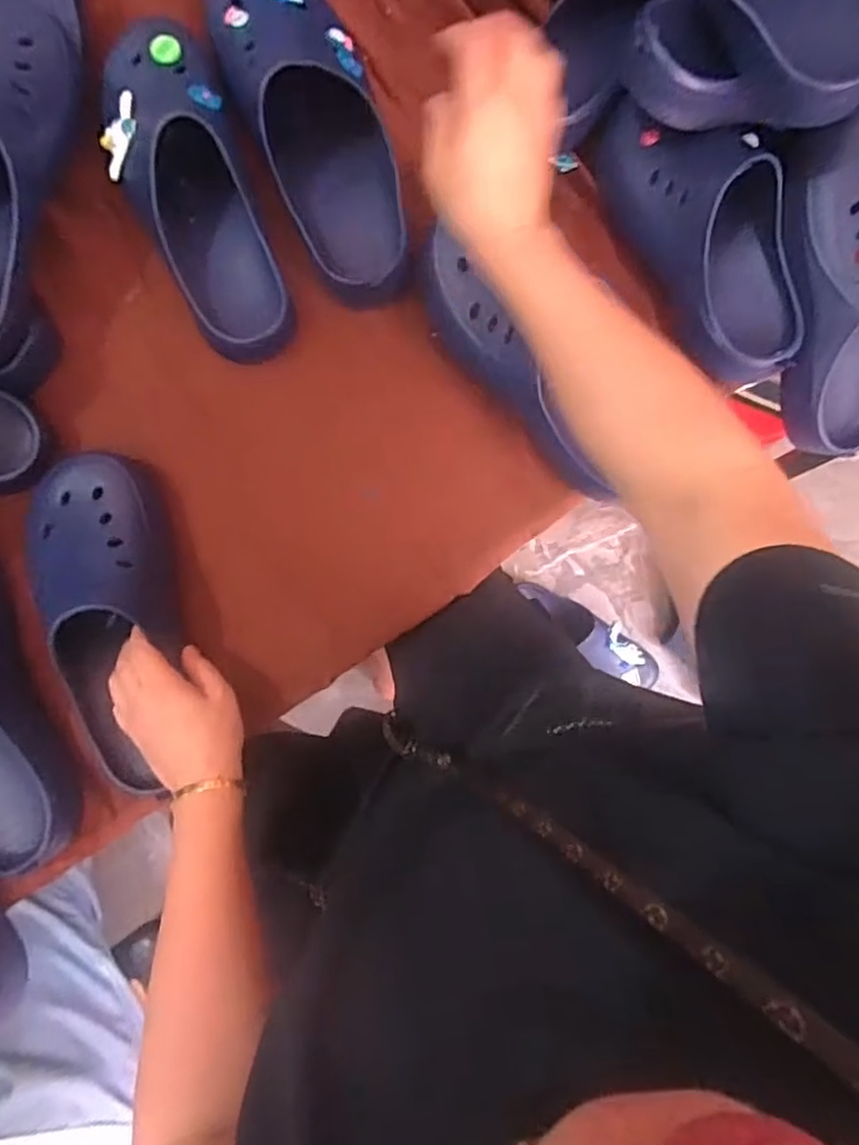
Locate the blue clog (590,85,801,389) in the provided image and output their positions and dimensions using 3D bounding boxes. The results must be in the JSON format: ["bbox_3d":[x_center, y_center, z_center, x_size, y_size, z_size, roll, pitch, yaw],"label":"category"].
[{"bbox_3d":[0.244,-0.293,0.579,0.109,0.089,0.258,-21,85,-3],"label":"blue clog"}]

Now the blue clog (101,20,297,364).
[{"bbox_3d":[-0.200,-0.326,0.569,0.105,0.104,0.275,-22,85,-4],"label":"blue clog"}]

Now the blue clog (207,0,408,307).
[{"bbox_3d":[-0.098,-0.386,0.567,0.103,0.088,0.280,-24,85,-4],"label":"blue clog"}]

